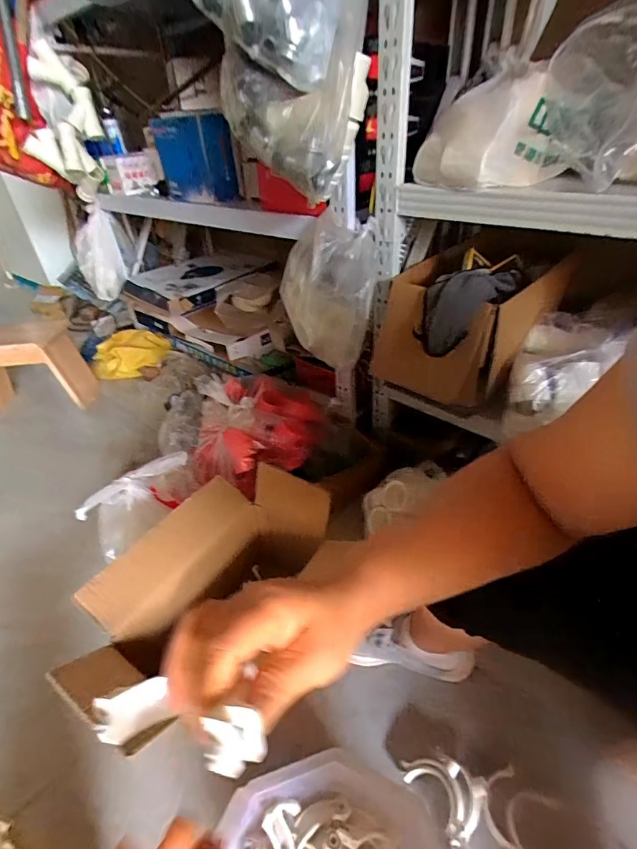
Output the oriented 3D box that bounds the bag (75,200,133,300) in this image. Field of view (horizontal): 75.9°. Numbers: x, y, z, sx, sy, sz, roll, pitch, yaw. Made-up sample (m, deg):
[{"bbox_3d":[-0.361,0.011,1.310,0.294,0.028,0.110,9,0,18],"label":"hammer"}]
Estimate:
[{"bbox_3d":[-0.786,-0.624,1.509,0.194,0.282,0.123,-17,38,-18],"label":"bag"}]

